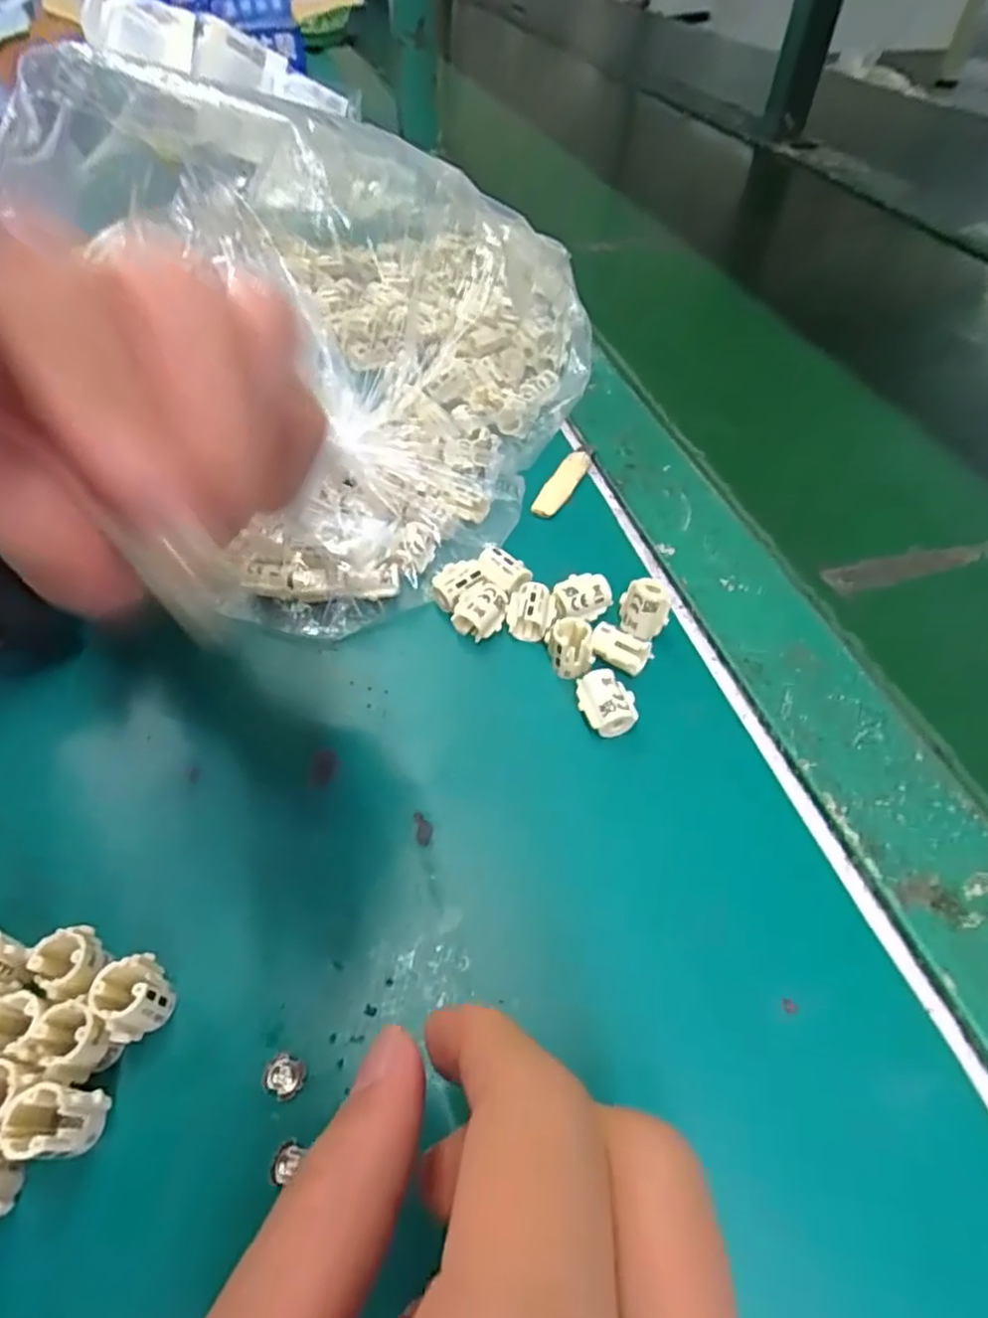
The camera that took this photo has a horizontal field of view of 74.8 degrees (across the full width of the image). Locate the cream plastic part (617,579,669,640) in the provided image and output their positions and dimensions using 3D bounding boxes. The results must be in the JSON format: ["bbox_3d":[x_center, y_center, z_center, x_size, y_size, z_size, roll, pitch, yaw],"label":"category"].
[{"bbox_3d":[0.059,-0.019,0.257,0.018,0.022,0.014,13,51,10],"label":"cream plastic part"}]

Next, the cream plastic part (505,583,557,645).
[{"bbox_3d":[0.015,-0.019,0.266,0.019,0.013,0.020,10,51,7],"label":"cream plastic part"}]

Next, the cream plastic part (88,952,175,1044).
[{"bbox_3d":[-0.097,0.093,0.177,0.017,0.025,0.015,-37,60,-27],"label":"cream plastic part"}]

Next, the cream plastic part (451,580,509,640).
[{"bbox_3d":[-0.005,-0.020,0.268,0.017,0.014,0.023,23,54,17],"label":"cream plastic part"}]

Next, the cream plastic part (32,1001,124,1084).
[{"bbox_3d":[-0.108,0.101,0.170,0.015,0.022,0.014,1,50,-1],"label":"cream plastic part"}]

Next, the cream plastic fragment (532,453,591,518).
[{"bbox_3d":[0.035,-0.089,0.326,0.012,0.006,0.053,22,53,16],"label":"cream plastic fragment"}]

